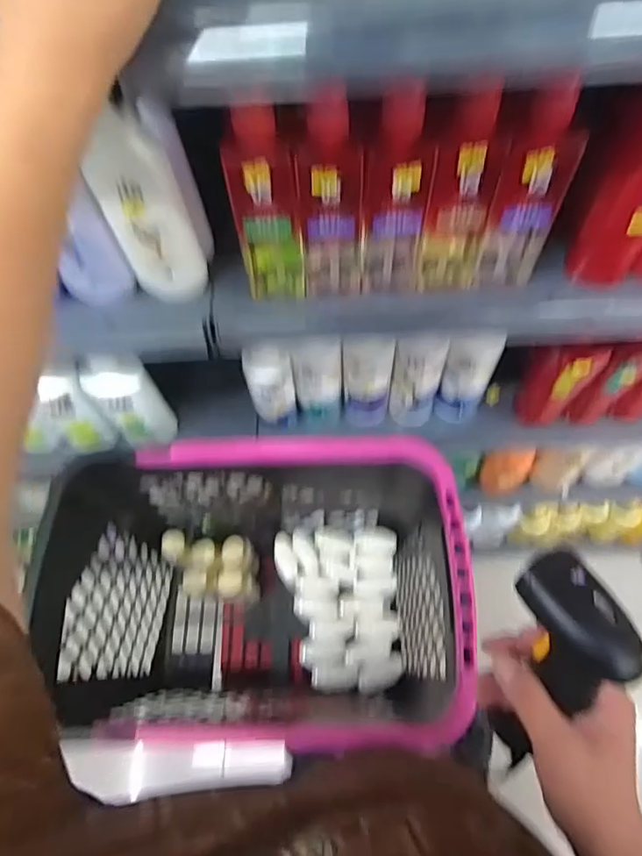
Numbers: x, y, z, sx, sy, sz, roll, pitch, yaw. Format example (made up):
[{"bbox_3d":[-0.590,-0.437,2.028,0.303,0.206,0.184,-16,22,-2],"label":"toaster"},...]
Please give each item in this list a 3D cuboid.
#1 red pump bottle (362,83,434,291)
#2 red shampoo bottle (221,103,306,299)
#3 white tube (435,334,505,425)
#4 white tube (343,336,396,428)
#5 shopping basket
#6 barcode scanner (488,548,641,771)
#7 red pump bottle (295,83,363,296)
[{"bbox_3d":[0.073,-0.208,0.513,0.059,0.230,0.048,5,65,5],"label":"red pump bottle"},{"bbox_3d":[-0.052,-0.199,0.520,0.057,0.219,0.046,-13,65,-3],"label":"red shampoo bottle"},{"bbox_3d":[0.221,-0.070,0.812,0.075,0.195,0.039,4,65,5],"label":"white tube"},{"bbox_3d":[0.072,-0.062,0.816,0.072,0.195,0.051,1,65,3],"label":"white tube"},{"bbox_3d":[-0.084,0.274,0.899,0.551,0.463,0.389,-2,64,2],"label":"shopping basket"},{"bbox_3d":[0.171,0.181,0.386,0.073,0.183,0.059,6,23,6],"label":"barcode scanner"},{"bbox_3d":[0.009,-0.204,0.511,0.058,0.215,0.039,-6,64,0],"label":"red pump bottle"}]

